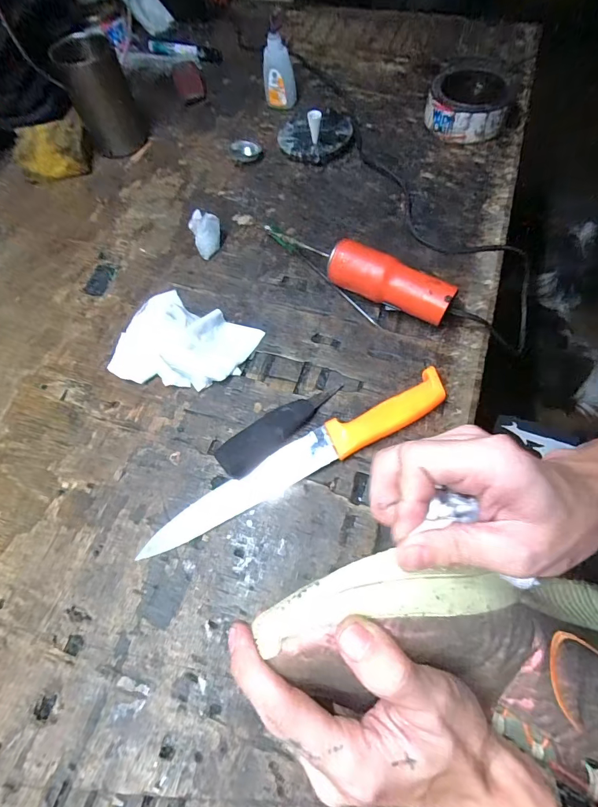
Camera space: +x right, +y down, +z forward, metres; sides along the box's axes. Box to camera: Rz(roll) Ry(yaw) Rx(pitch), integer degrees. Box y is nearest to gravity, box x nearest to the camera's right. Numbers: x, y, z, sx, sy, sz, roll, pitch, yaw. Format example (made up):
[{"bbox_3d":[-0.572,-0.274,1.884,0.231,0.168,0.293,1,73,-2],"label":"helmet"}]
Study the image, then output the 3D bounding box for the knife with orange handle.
[{"bbox_3d":[0.001,0.047,0.345,0.284,0.019,0.035,-26,65,-9],"label":"knife with orange handle"}]

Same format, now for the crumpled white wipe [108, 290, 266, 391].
[{"bbox_3d":[-0.118,-0.062,0.400,0.133,0.025,0.099,18,67,12],"label":"crumpled white wipe"}]

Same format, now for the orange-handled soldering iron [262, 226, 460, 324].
[{"bbox_3d":[0.053,-0.139,0.414,0.213,0.047,0.033,28,69,16],"label":"orange-handled soldering iron"}]

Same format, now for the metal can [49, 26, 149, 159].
[{"bbox_3d":[-0.257,-0.402,0.522,0.076,0.105,0.076,-26,65,-9],"label":"metal can"}]

